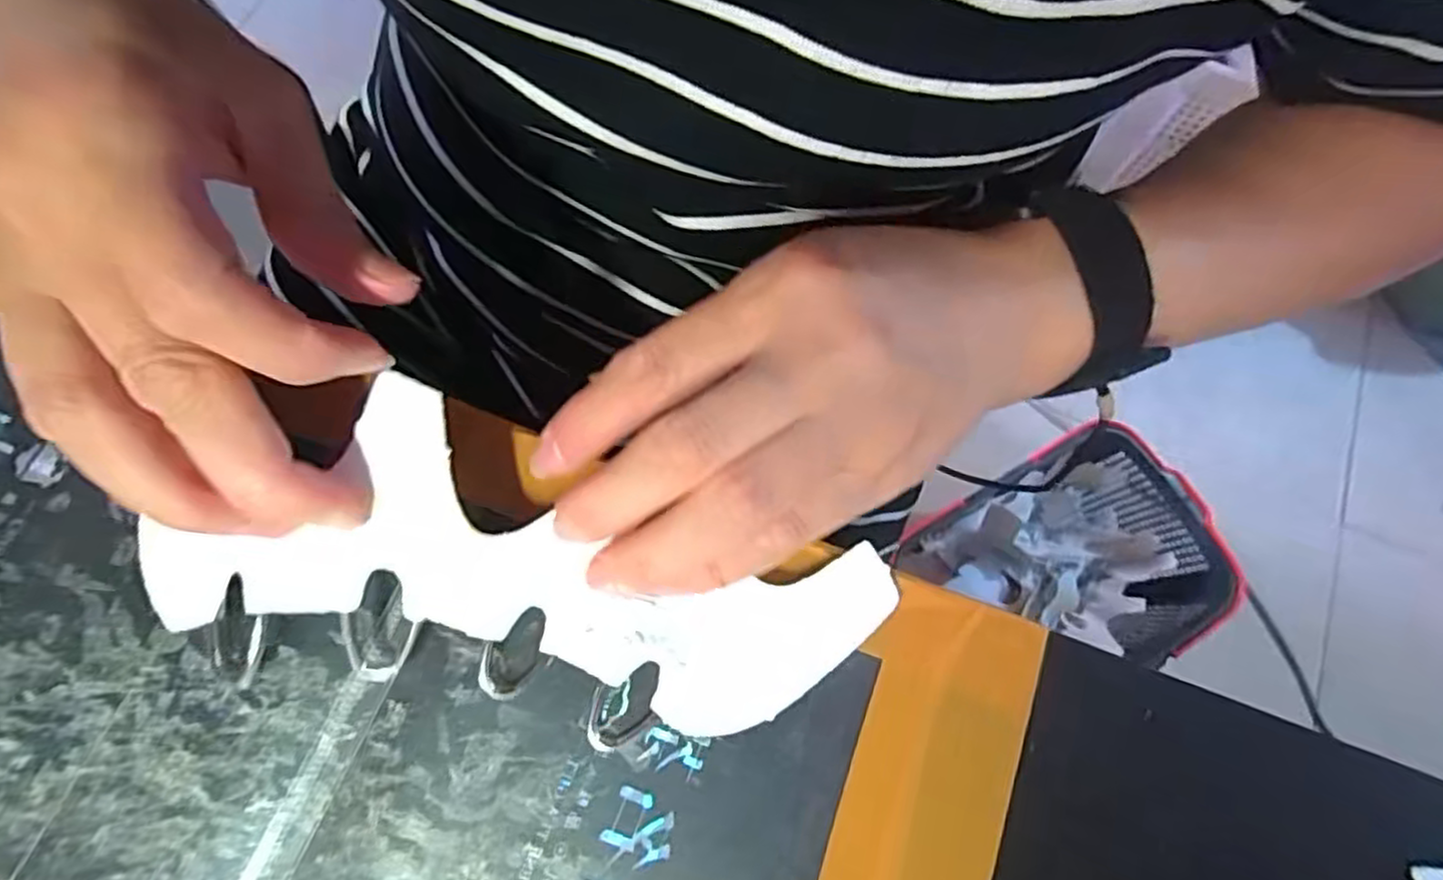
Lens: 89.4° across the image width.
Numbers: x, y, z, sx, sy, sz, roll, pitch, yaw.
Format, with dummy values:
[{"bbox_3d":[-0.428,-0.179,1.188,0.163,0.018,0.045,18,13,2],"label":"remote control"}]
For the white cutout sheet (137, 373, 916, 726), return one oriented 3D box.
[{"bbox_3d":[-0.050,0.029,0.191,0.191,0.017,0.070,11,93,-6],"label":"white cutout sheet"}]

